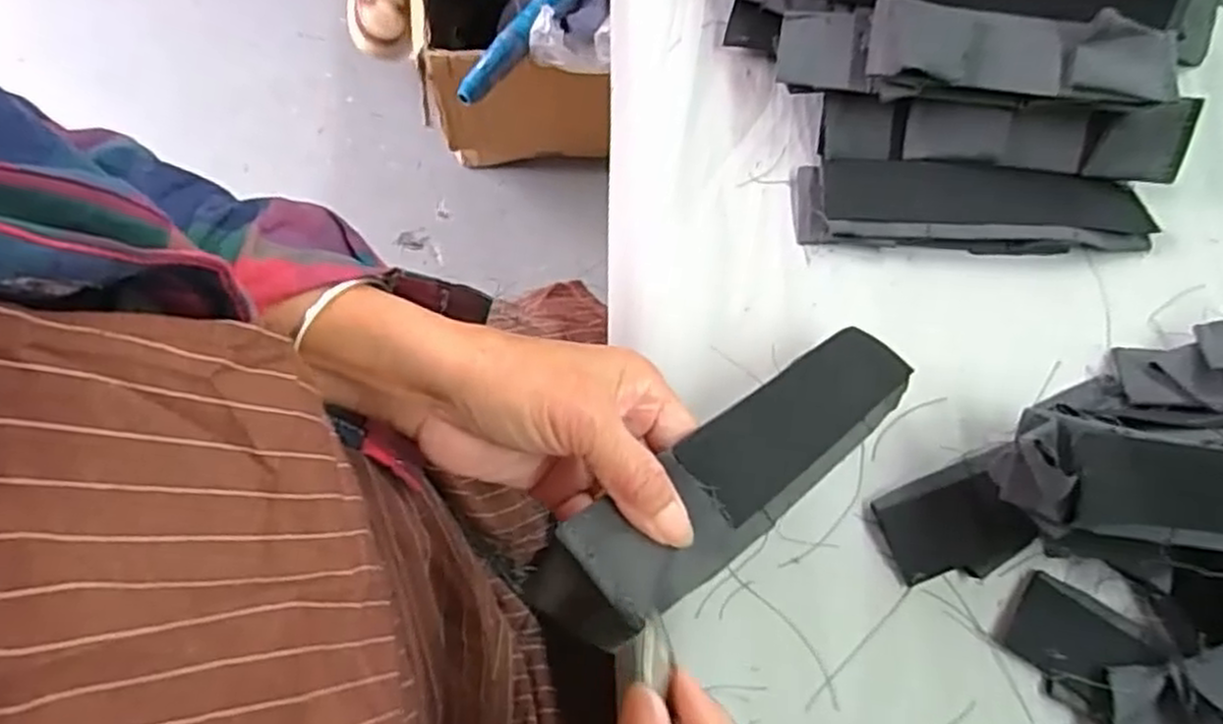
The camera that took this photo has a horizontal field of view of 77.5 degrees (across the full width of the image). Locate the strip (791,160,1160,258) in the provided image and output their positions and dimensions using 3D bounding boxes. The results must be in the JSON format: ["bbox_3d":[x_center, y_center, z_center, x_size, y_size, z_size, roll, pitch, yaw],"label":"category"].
[{"bbox_3d":[0.202,-0.085,0.429,0.195,0.022,0.046,2,72,0],"label":"strip"}]

